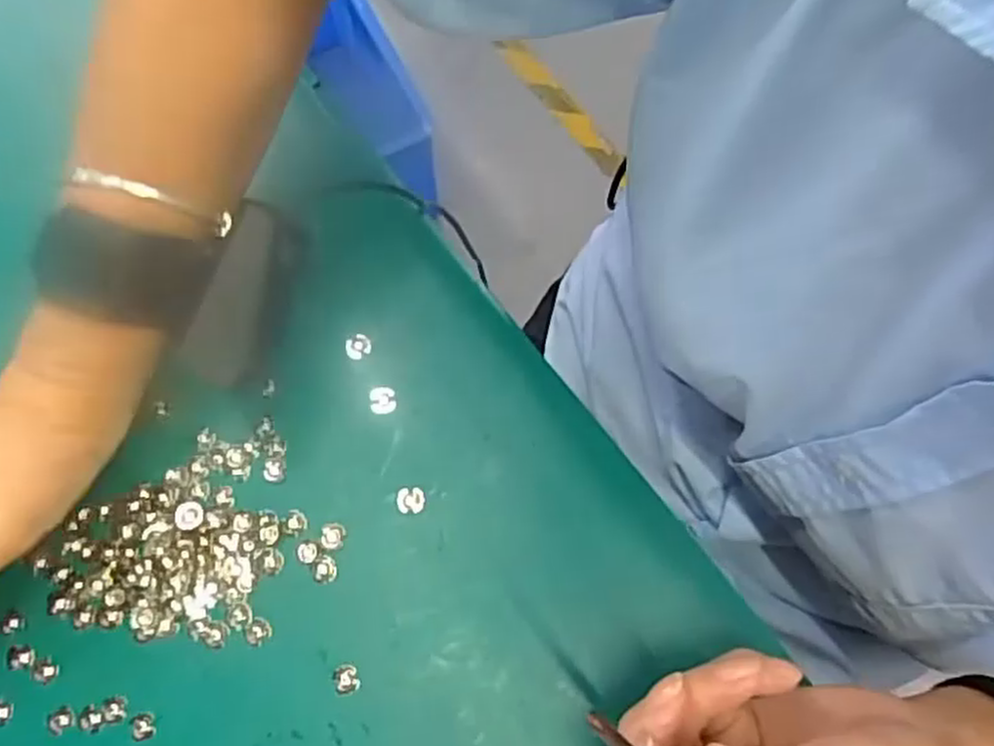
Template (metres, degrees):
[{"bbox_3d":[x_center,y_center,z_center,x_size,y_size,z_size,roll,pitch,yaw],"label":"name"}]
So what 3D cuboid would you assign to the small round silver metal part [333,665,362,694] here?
[{"bbox_3d":[-0.059,0.119,0.299,0.010,0.004,0.011,-15,72,-4],"label":"small round silver metal part"}]

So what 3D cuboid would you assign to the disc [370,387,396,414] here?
[{"bbox_3d":[-0.050,0.012,0.331,0.011,0.004,0.012,0,72,1],"label":"disc"}]

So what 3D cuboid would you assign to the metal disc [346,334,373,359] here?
[{"bbox_3d":[-0.061,-0.012,0.339,0.011,0.004,0.010,0,72,1],"label":"metal disc"}]

